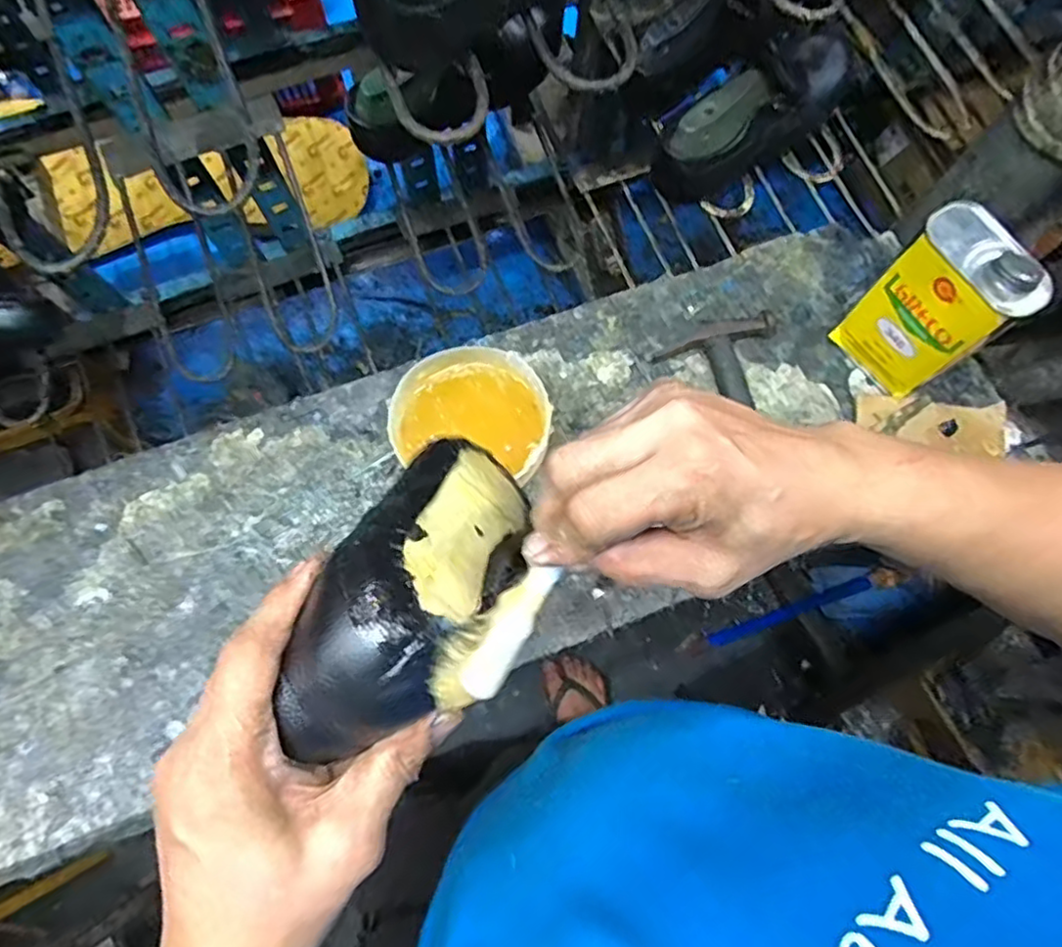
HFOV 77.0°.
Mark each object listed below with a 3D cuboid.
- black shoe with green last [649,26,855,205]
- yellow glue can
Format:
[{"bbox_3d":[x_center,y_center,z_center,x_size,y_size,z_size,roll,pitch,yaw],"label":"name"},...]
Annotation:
[{"bbox_3d":[0.262,-0.403,0.743,0.268,0.097,0.085,-39,81,-10],"label":"black shoe with green last"},{"bbox_3d":[0.377,-0.158,0.638,0.057,0.200,0.114,-35,80,-10],"label":"yellow glue can"}]

